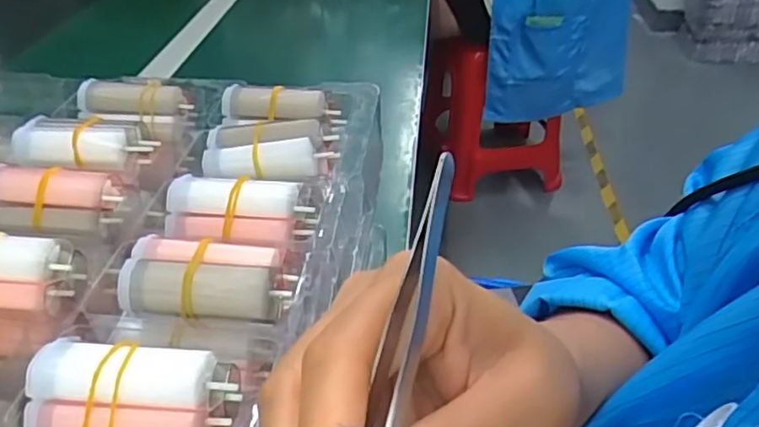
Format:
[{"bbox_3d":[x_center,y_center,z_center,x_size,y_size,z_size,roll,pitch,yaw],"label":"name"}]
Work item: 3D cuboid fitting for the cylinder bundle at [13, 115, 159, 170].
[{"bbox_3d":[-0.163,-0.039,0.351,0.071,0.020,0.030,4,36,5],"label":"cylinder bundle"}]

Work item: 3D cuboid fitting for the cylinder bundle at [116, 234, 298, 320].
[{"bbox_3d":[-0.071,0.026,0.262,0.065,0.016,0.029,4,36,5],"label":"cylinder bundle"}]

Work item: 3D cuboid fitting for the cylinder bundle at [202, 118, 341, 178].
[{"bbox_3d":[-0.058,-0.034,0.332,0.067,0.022,0.027,3,36,3],"label":"cylinder bundle"}]

